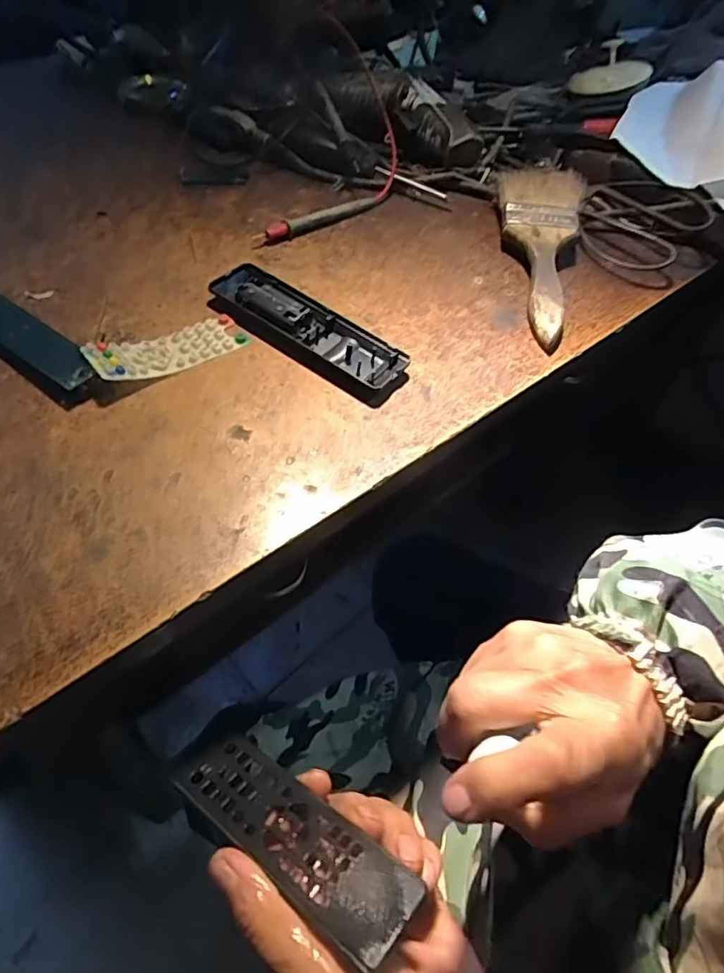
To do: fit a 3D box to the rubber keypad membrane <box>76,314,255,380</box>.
[{"bbox_3d":[-0.118,-0.085,0.345,0.092,0.012,0.035,-26,61,-34],"label":"rubber keypad membrane"}]

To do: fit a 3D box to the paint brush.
[{"bbox_3d":[0.134,-0.193,0.450,0.067,0.025,0.206,15,57,7],"label":"paint brush"}]

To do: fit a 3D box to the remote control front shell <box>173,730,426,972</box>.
[{"bbox_3d":[-0.036,0.158,0.261,0.129,0.011,0.037,17,33,36],"label":"remote control front shell"}]

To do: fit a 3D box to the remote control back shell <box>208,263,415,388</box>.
[{"bbox_3d":[-0.036,-0.105,0.373,0.140,0.020,0.039,31,60,16],"label":"remote control back shell"}]

